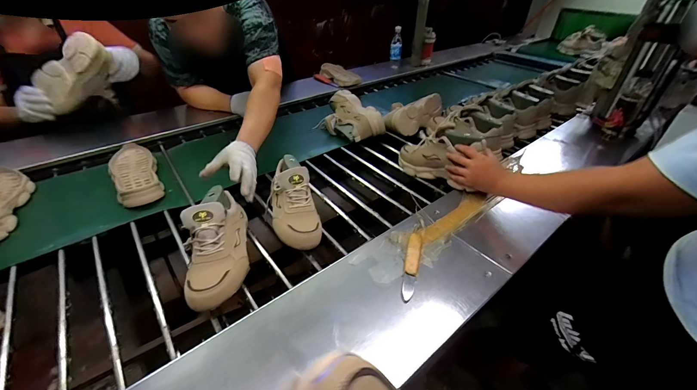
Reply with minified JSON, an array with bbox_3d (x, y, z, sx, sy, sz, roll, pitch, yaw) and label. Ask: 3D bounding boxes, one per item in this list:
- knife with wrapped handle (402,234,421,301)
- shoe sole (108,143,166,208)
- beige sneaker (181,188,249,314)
[{"bbox_3d":[0.125,0.134,0.596,0.025,0.017,0.162,13,36,9],"label":"knife with wrapped handle"},{"bbox_3d":[-0.623,-0.069,0.884,0.112,0.042,0.299,-19,43,-30],"label":"shoe sole"},{"bbox_3d":[-0.259,0.087,0.597,0.113,0.099,0.271,-3,50,-12],"label":"beige sneaker"}]

